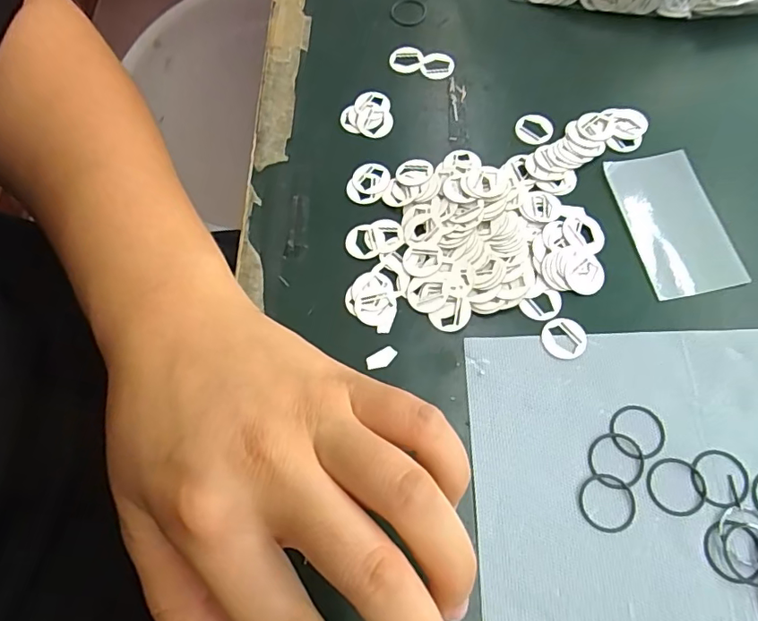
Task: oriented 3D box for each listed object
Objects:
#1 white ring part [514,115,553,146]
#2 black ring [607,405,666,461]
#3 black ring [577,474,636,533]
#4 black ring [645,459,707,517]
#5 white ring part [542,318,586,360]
[{"bbox_3d":[0.078,-0.091,0.263,0.018,0.006,0.015,5,68,5],"label":"white ring part"},{"bbox_3d":[0.101,0.047,0.203,0.021,0.004,0.020,-1,68,3],"label":"black ring"},{"bbox_3d":[0.085,0.072,0.194,0.021,0.004,0.020,-1,68,3],"label":"black ring"},{"bbox_3d":[0.112,0.066,0.196,0.021,0.004,0.020,3,68,4],"label":"black ring"},{"bbox_3d":[0.078,0.012,0.220,0.018,0.004,0.017,-1,68,3],"label":"white ring part"}]

